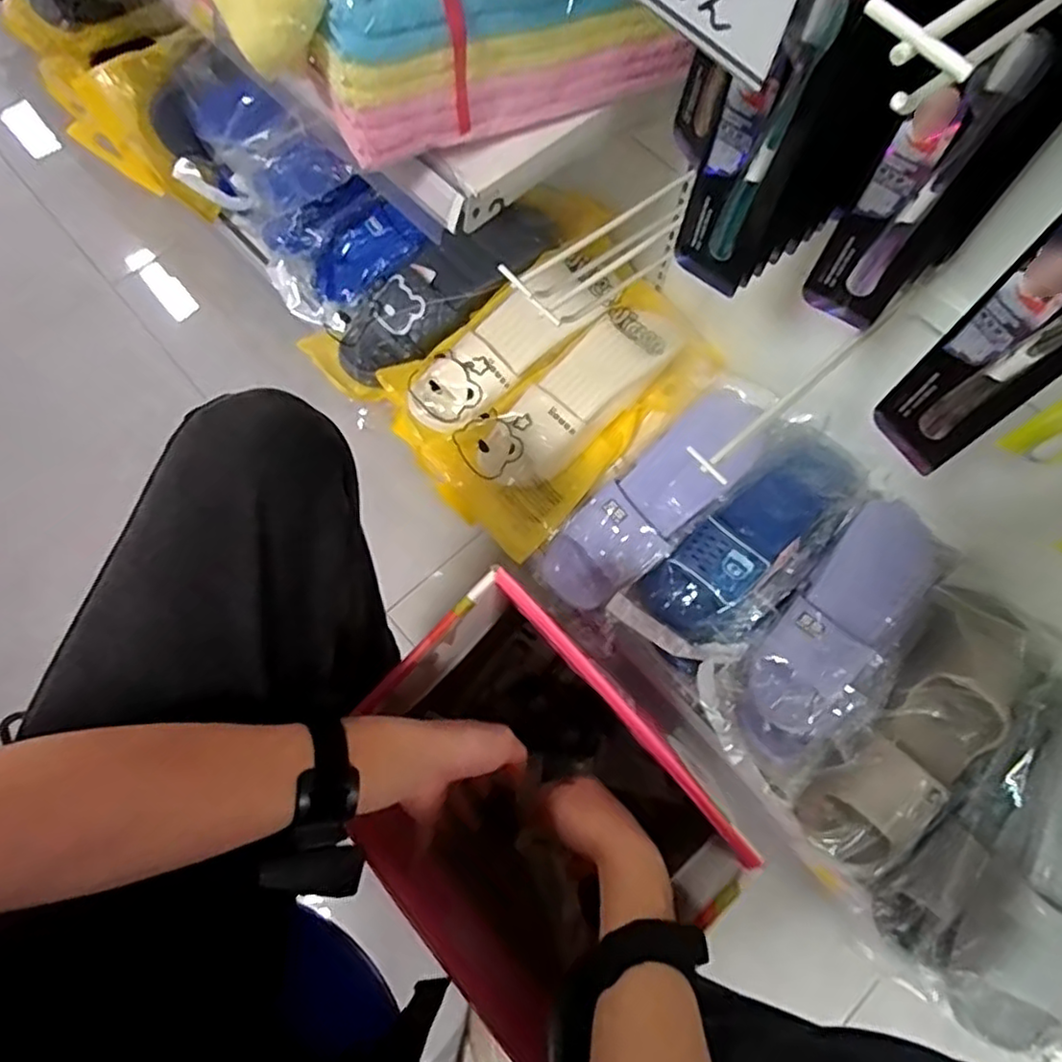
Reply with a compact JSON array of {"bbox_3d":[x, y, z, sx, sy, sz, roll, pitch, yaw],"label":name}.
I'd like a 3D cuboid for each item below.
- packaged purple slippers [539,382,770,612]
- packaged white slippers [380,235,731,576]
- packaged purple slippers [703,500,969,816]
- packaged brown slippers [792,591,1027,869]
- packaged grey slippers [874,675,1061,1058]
[{"bbox_3d":[0.159,-0.042,0.815,0.327,0.093,0.108,-42,76,-13],"label":"packaged purple slippers"},{"bbox_3d":[0.028,-0.196,0.868,0.387,0.105,0.281,-42,76,-13],"label":"packaged white slippers"},{"bbox_3d":[0.361,0.127,0.781,0.157,0.073,0.362,37,88,12],"label":"packaged purple slippers"},{"bbox_3d":[0.455,0.234,0.756,0.129,0.069,0.350,36,87,11],"label":"packaged brown slippers"},{"bbox_3d":[0.543,0.335,0.676,0.173,0.082,0.376,38,75,12],"label":"packaged grey slippers"}]

